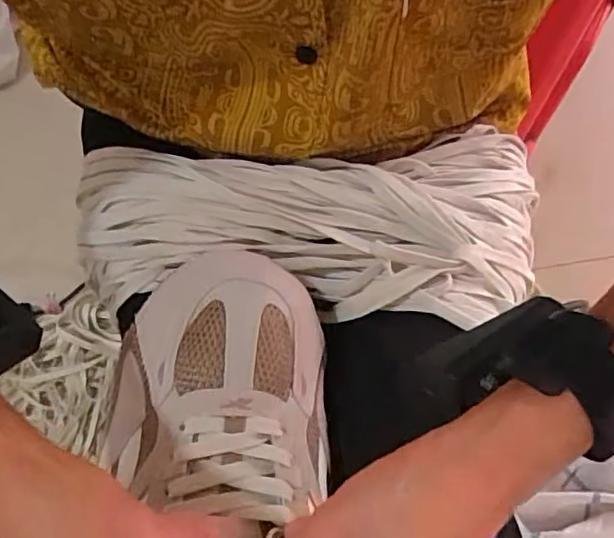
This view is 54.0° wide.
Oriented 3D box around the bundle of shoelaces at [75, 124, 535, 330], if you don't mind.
[{"bbox_3d":[-0.001,-0.026,0.374,0.289,0.038,0.125,-3,75,-2],"label":"bundle of shoelaces"}]

